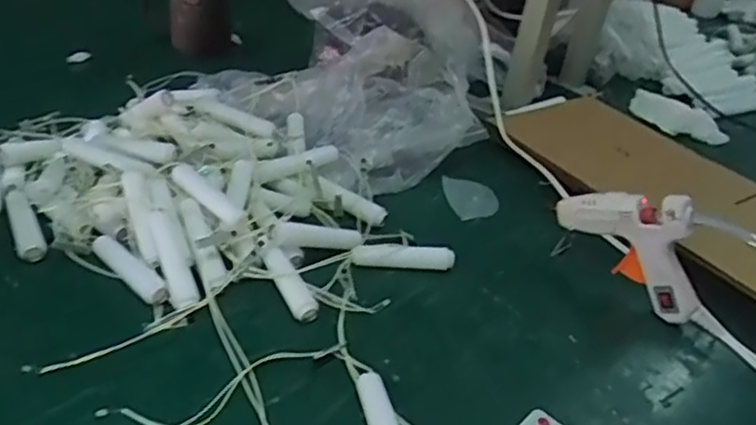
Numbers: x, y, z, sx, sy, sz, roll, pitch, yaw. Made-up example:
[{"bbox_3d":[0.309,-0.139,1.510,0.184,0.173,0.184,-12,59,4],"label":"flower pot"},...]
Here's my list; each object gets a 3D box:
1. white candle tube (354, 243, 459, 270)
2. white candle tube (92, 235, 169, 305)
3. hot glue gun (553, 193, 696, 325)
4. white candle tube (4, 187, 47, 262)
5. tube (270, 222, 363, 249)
[{"bbox_3d":[0.023,0.040,0.584,0.089,0.020,0.013,4,34,-4],"label":"white candle tube"},{"bbox_3d":[-0.200,0.045,0.528,0.095,0.017,0.018,32,41,33],"label":"white candle tube"},{"bbox_3d":[0.215,0.023,0.571,0.030,0.109,0.134,-23,44,-37],"label":"hot glue gun"},{"bbox_3d":[-0.301,0.012,0.562,0.022,0.016,0.098,-15,40,-30],"label":"white candle tube"},{"bbox_3d":[-0.054,0.022,0.573,0.086,0.016,0.019,6,30,-33],"label":"tube"}]

